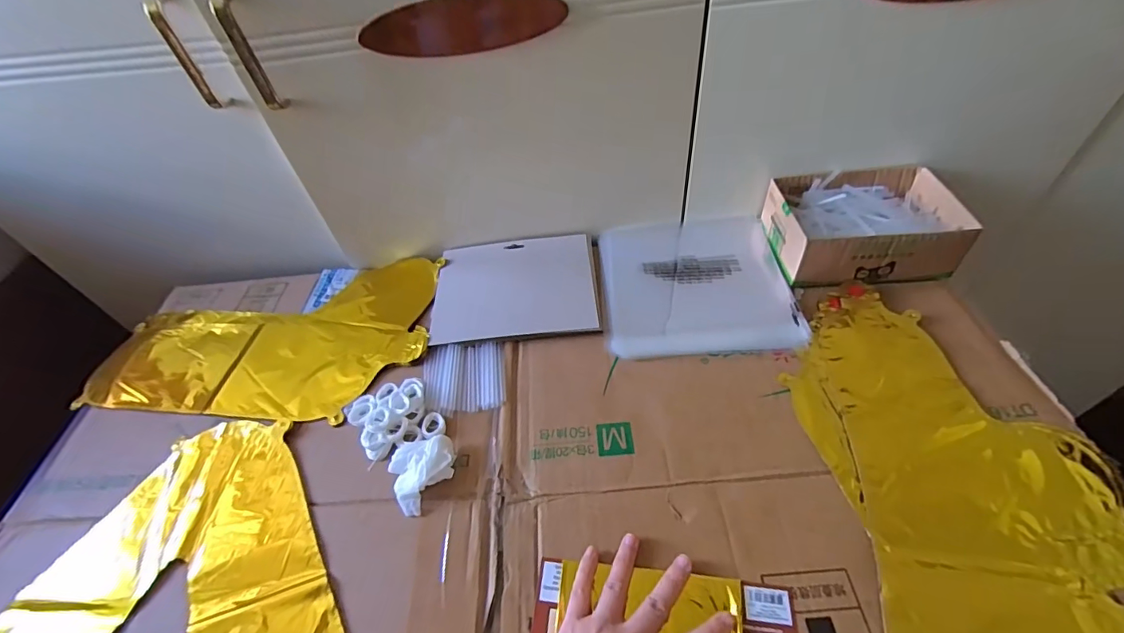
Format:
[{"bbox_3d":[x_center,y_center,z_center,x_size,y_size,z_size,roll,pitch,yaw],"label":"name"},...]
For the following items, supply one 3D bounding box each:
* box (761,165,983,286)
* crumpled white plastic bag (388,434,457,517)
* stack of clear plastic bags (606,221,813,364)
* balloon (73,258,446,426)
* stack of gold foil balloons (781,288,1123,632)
[{"bbox_3d":[0.346,-0.105,0.561,0.182,0.065,0.131,-5,48,2],"label":"box"},{"bbox_3d":[-0.125,0.139,0.438,0.056,0.021,0.064,-21,50,-13],"label":"crumpled white plastic bag"},{"bbox_3d":[0.157,-0.056,0.582,0.210,0.012,0.241,-3,48,3],"label":"stack of clear plastic bags"},{"bbox_3d":[-0.344,0.013,0.581,0.378,0.014,0.237,1,47,11],"label":"balloon"},{"bbox_3d":[0.339,0.153,0.371,0.225,0.020,0.438,-5,48,1],"label":"stack of gold foil balloons"}]

